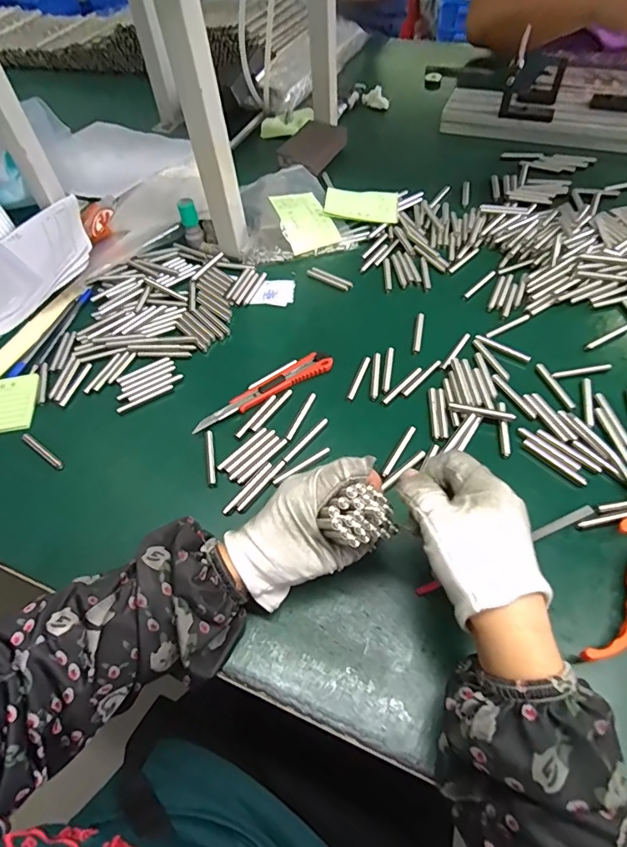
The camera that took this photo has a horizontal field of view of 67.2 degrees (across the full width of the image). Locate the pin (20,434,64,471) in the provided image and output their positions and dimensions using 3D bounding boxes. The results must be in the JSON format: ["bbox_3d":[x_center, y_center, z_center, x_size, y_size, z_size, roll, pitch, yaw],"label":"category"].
[{"bbox_3d":[-0.255,0.027,0.446,0.058,0.009,0.008,30,61,24],"label":"pin"}]

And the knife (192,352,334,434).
[{"bbox_3d":[-0.049,-0.034,0.468,0.149,0.008,0.025,-27,56,-15],"label":"knife"}]

